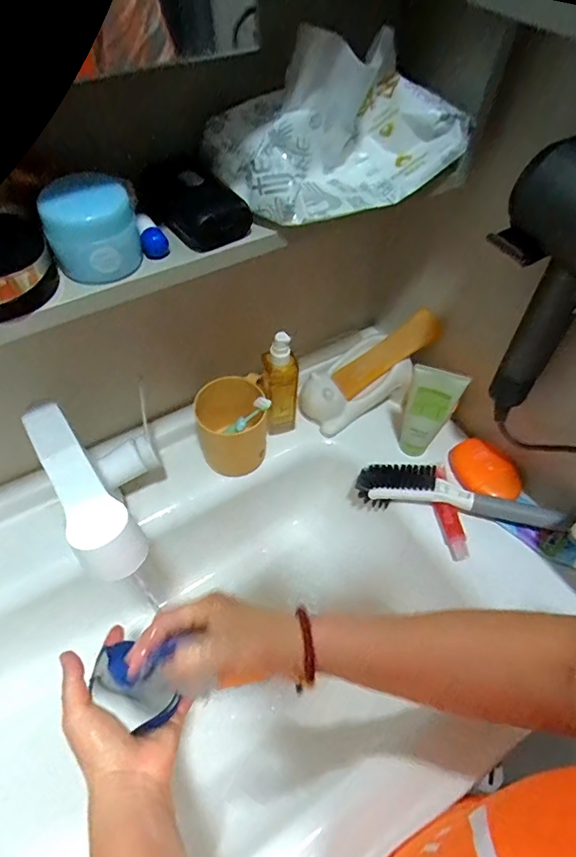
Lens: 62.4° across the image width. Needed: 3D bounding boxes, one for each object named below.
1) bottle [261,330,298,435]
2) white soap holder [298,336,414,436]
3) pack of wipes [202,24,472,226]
[{"bbox_3d":[-0.010,-0.052,0.584,0.040,0.159,0.027,-7,55,-6],"label":"bottle"},{"bbox_3d":[0.082,-0.057,0.653,0.135,0.095,0.097,-23,58,-17],"label":"white soap holder"},{"bbox_3d":[0.039,-0.240,0.372,0.195,0.091,0.102,-25,59,-18],"label":"pack of wipes"}]

